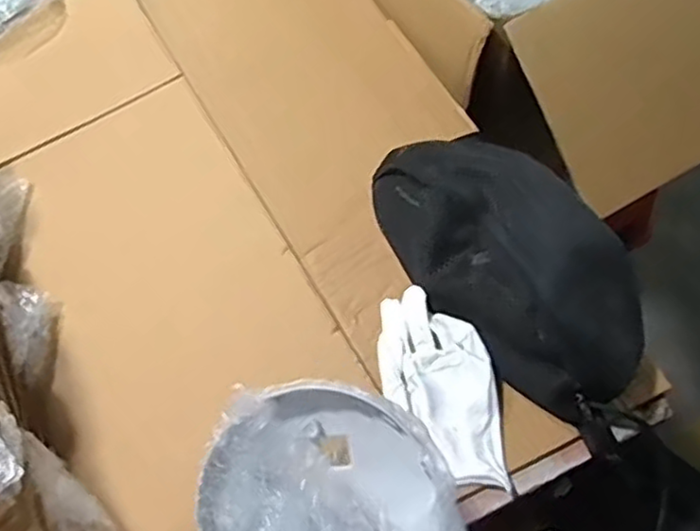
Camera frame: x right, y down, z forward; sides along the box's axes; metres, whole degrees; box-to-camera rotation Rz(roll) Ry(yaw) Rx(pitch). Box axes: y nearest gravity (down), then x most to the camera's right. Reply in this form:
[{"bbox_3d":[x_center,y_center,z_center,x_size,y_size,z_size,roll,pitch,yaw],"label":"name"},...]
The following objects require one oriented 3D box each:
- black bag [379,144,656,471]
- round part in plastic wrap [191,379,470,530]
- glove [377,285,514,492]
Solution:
[{"bbox_3d":[0.132,-0.004,0.552,0.133,0.074,0.295,-29,61,-13],"label":"black bag"},{"bbox_3d":[-0.012,0.139,0.387,0.137,0.045,0.137,-5,75,5],"label":"round part in plastic wrap"},{"bbox_3d":[0.071,0.090,0.531,0.085,0.022,0.166,-21,59,-8],"label":"glove"}]

